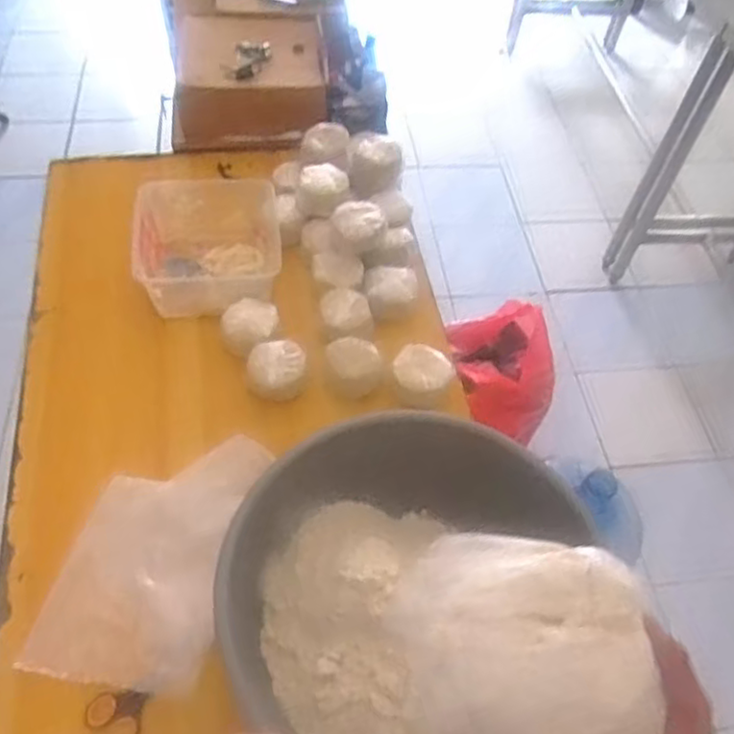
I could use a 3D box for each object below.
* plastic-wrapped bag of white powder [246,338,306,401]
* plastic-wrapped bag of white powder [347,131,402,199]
[{"bbox_3d":[-0.119,0.005,0.911,0.080,0.052,0.073,-5,55,-8],"label":"plastic-wrapped bag of white powder"},{"bbox_3d":[0.012,-0.337,1.128,0.086,0.066,0.096,4,54,-2],"label":"plastic-wrapped bag of white powder"}]

